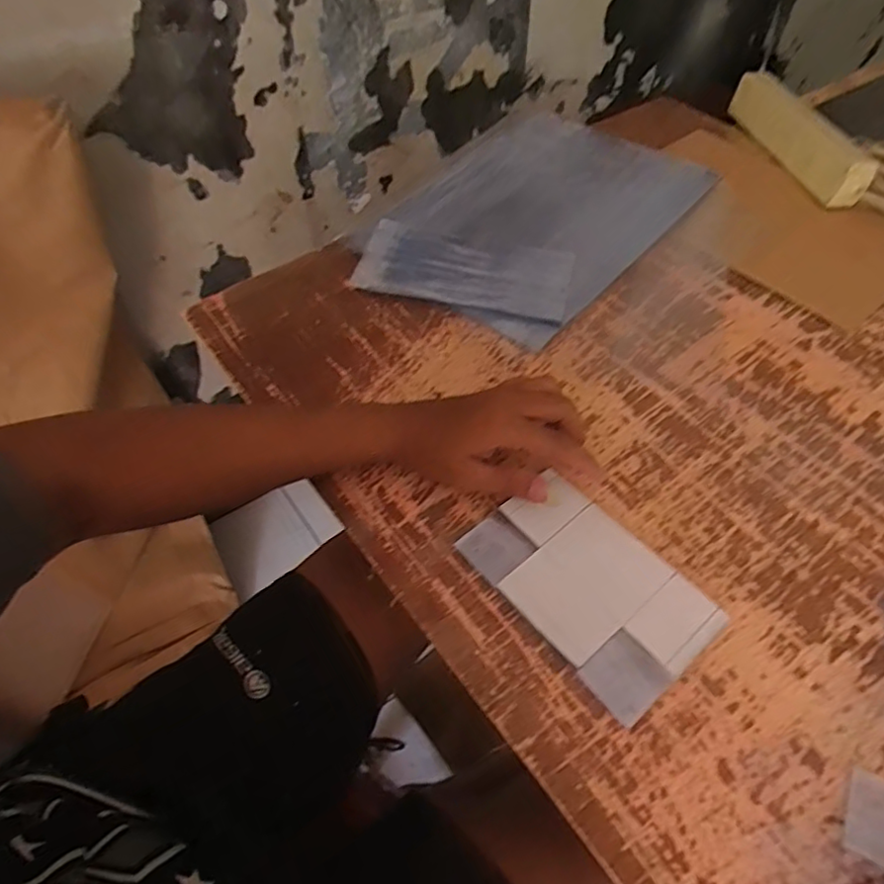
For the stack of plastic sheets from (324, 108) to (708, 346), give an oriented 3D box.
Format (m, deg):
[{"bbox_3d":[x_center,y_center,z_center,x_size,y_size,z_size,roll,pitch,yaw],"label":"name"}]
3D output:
[{"bbox_3d":[0.105,-0.280,0.715,0.286,0.023,0.440,34,60,23],"label":"stack of plastic sheets"}]

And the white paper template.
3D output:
[{"bbox_3d":[0.108,0.103,0.438,0.102,0.004,0.160,-37,61,-18],"label":"white paper template"}]

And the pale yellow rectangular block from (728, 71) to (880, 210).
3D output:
[{"bbox_3d":[0.458,-0.401,0.778,0.047,0.058,0.269,-8,53,-5],"label":"pale yellow rectangular block"}]

